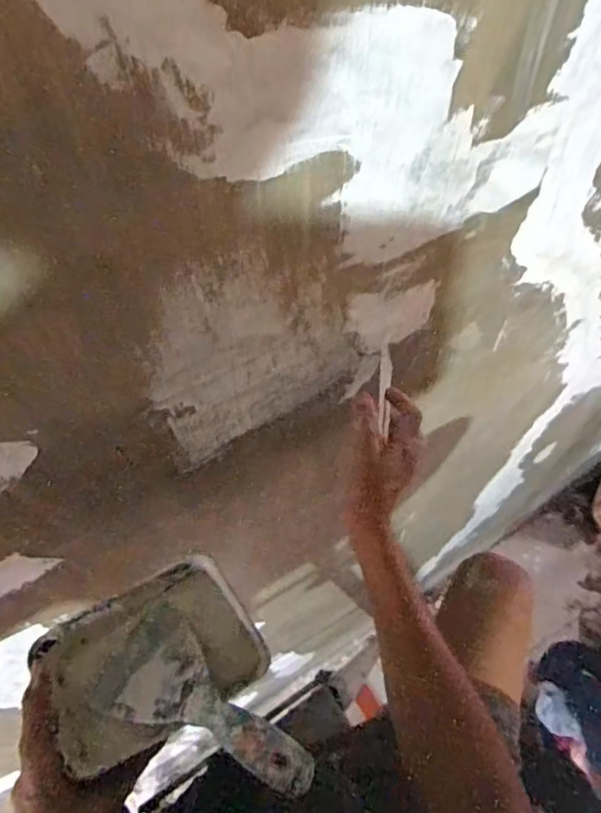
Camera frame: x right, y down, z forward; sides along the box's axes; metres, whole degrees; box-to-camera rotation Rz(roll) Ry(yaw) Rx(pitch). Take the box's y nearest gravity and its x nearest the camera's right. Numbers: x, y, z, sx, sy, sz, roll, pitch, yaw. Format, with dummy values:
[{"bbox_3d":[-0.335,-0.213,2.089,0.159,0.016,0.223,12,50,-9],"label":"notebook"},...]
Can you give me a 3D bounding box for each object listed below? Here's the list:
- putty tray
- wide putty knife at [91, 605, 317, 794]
[{"bbox_3d":[-0.125,0.207,0.479,0.166,0.044,0.124,-26,62,-12],"label":"putty tray"},{"bbox_3d":[-0.075,0.229,0.438,0.206,0.019,0.086,11,57,40],"label":"wide putty knife"}]

